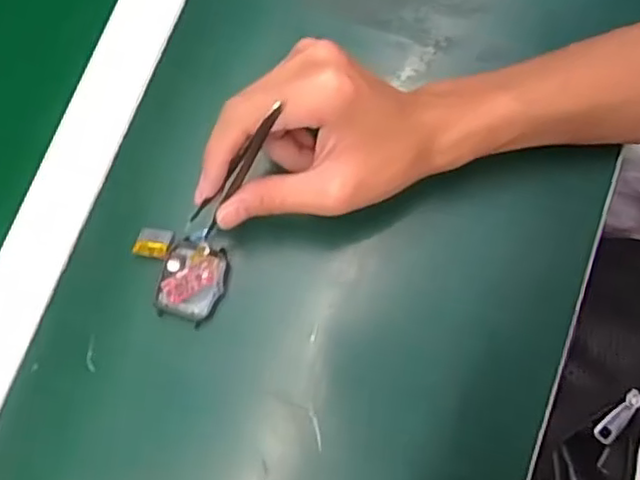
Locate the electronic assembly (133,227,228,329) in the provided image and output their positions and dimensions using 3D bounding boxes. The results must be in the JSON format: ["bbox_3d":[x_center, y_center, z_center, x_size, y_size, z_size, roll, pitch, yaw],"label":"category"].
[{"bbox_3d":[-0.083,0.020,0.389,0.053,0.010,0.053,2,78,2],"label":"electronic assembly"}]

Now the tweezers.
[{"bbox_3d":[-0.044,-0.033,0.339,0.007,0.096,0.015,47,38,10],"label":"tweezers"}]

